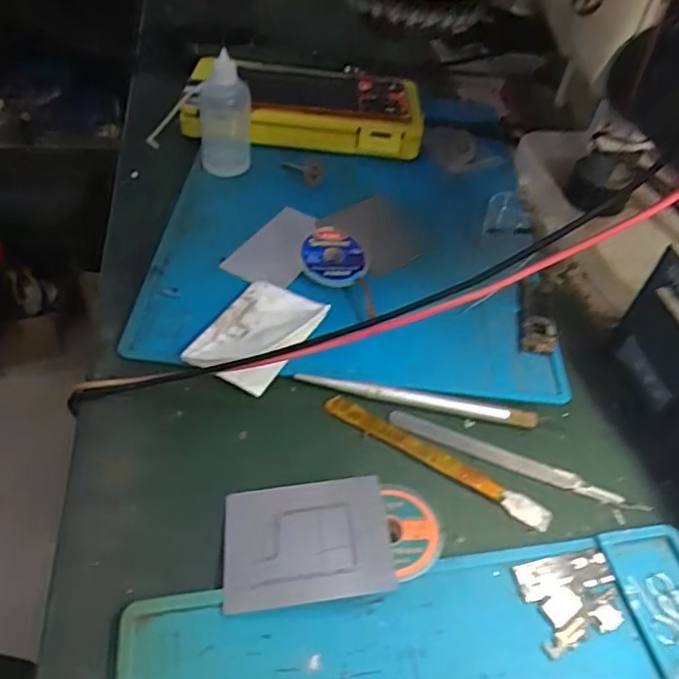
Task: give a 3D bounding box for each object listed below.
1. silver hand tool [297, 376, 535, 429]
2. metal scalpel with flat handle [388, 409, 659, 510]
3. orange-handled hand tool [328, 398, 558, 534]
[{"bbox_3d":[0.040,0.031,0.315,0.126,0.008,0.008,10,47,2],"label":"silver hand tool"},{"bbox_3d":[0.086,0.060,0.298,0.127,0.004,0.009,19,48,11],"label":"metal scalpel with flat handle"},{"bbox_3d":[0.047,0.057,0.294,0.119,0.004,0.013,27,50,18],"label":"orange-handled hand tool"}]

